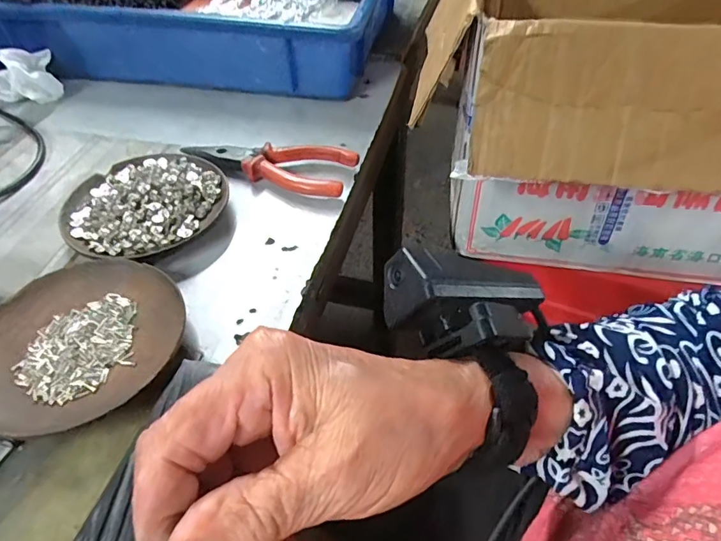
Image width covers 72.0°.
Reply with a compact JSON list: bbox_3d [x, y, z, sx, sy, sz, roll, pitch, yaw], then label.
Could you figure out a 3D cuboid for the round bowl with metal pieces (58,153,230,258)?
[{"bbox_3d":[-0.156,-0.049,0.360,0.108,0.025,0.111,-1,46,1],"label":"round bowl with metal pieces"}]

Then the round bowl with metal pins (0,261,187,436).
[{"bbox_3d":[-0.158,0.039,0.280,0.112,0.019,0.101,-33,53,-26],"label":"round bowl with metal pins"}]

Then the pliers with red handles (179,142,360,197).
[{"bbox_3d":[-0.072,-0.088,0.401,0.135,0.019,0.048,15,49,16],"label":"pliers with red handles"}]

